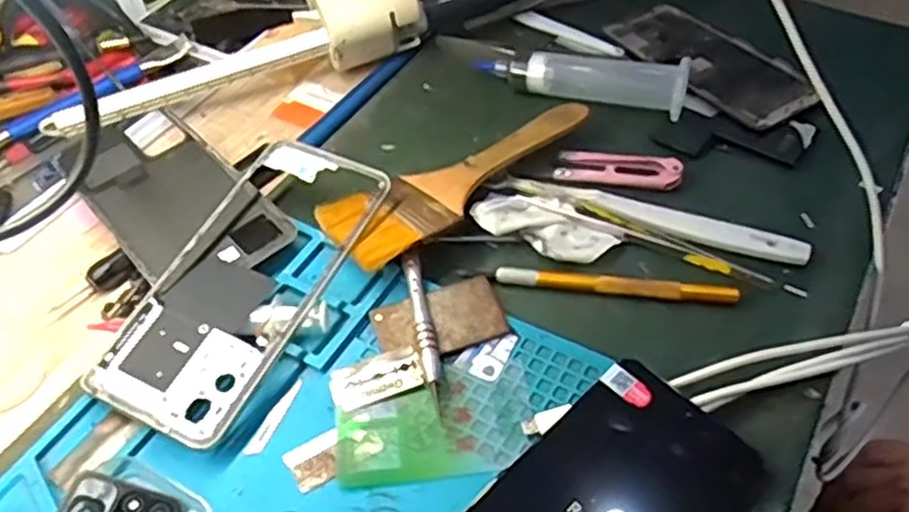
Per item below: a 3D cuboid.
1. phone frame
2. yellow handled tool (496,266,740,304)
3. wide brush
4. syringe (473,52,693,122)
[{"bbox_3d":[-0.100,0.011,0.362,0.075,0.011,0.160,21,59,15],"label":"phone frame"},{"bbox_3d":[0.079,0.014,0.366,0.114,0.006,0.011,5,50,7],"label":"yellow handled tool"},{"bbox_3d":[0.008,-0.041,0.408,0.158,0.022,0.057,-29,54,-19],"label":"wide brush"},{"bbox_3d":[0.078,-0.113,0.462,0.130,0.029,0.027,19,53,18],"label":"syringe"}]

